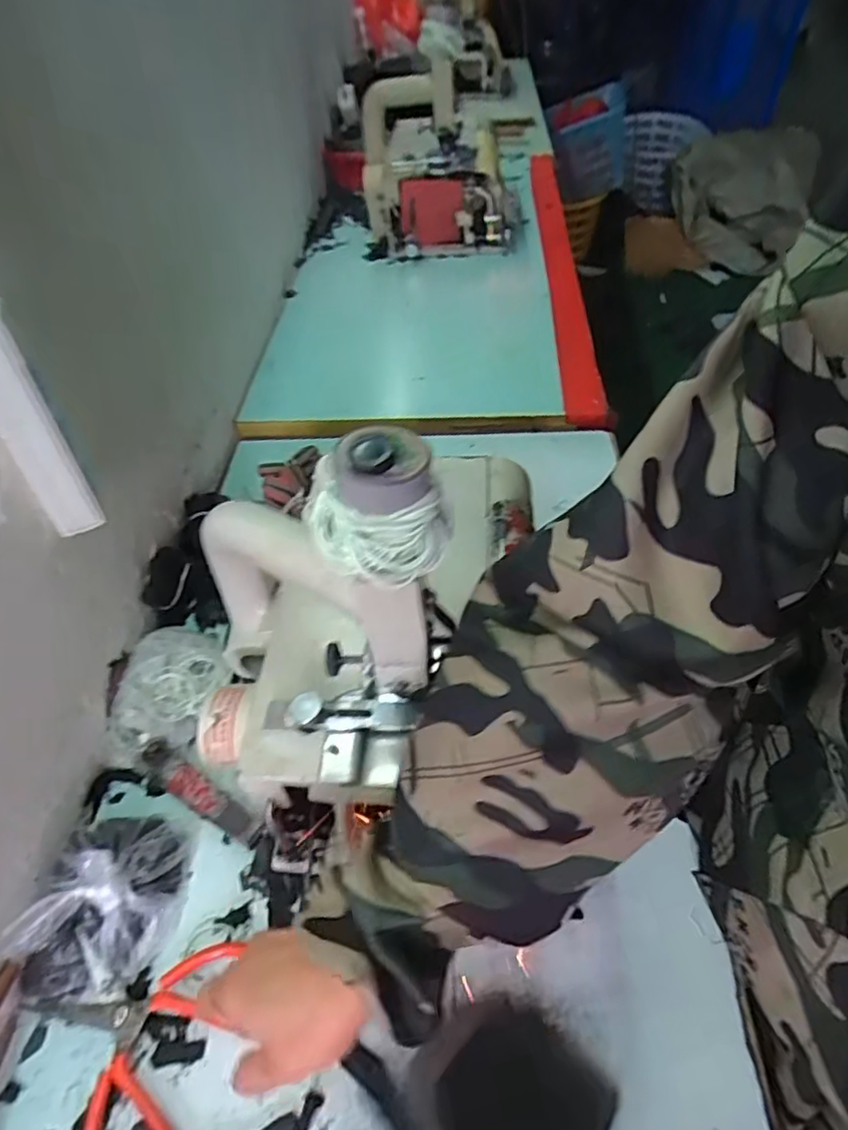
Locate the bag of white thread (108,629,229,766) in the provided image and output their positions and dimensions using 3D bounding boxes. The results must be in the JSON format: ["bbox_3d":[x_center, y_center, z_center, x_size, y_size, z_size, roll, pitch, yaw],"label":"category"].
[{"bbox_3d":[-0.258,0.116,0.620,0.114,0.048,0.127,-15,48,-10],"label":"bag of white thread"}]

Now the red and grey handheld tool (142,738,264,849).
[{"bbox_3d":[-0.202,0.208,0.562,0.143,0.023,0.025,27,54,26],"label":"red and grey handheld tool"}]

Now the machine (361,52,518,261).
[{"bbox_3d":[0.030,-0.800,1.241,0.308,0.304,0.230,1,47,4],"label":"machine"}]

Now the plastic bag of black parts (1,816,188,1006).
[{"bbox_3d":[-0.253,0.259,0.483,0.101,0.077,0.142,6,48,9],"label":"plastic bag of black parts"}]

